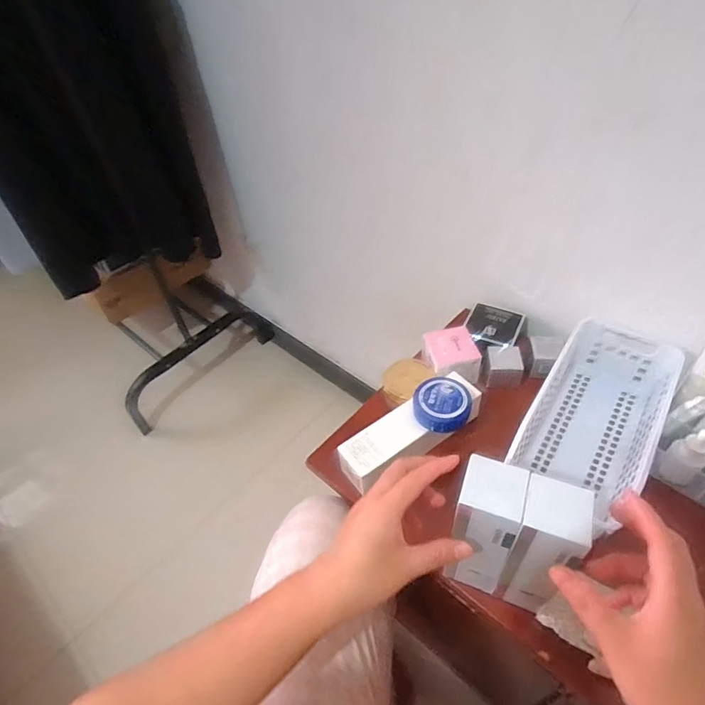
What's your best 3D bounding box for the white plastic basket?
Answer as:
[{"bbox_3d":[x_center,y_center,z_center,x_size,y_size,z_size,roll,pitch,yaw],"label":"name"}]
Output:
[{"bbox_3d":[0.299,0.070,0.558,0.142,0.072,0.234,25,55,27],"label":"white plastic basket"}]

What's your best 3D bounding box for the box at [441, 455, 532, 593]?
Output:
[{"bbox_3d":[0.118,0.164,0.412,0.049,0.151,0.052,12,42,19],"label":"box"}]

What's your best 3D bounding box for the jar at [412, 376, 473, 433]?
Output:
[{"bbox_3d":[0.108,0.062,0.557,0.066,0.034,0.058,6,48,12],"label":"jar"}]

